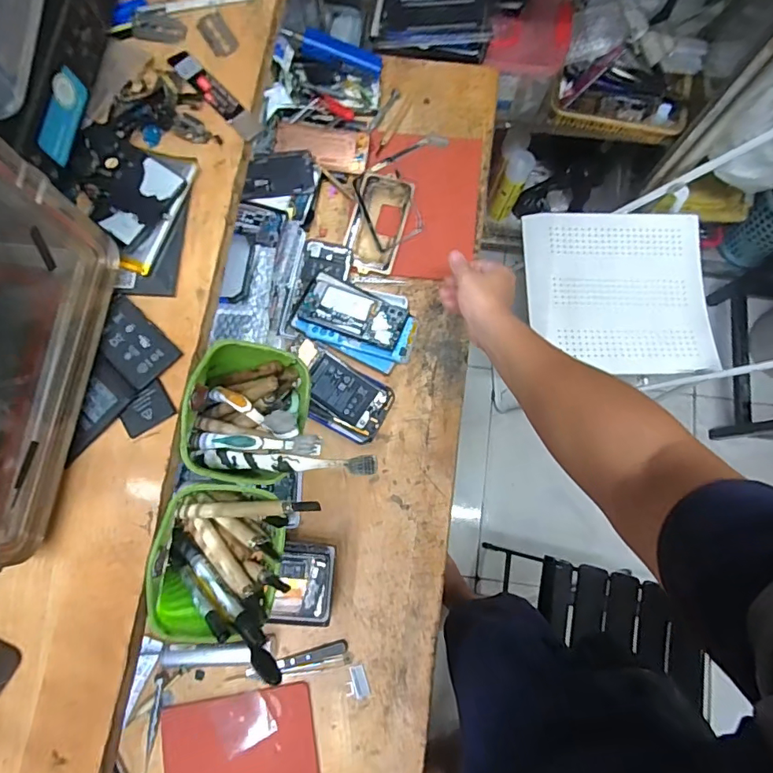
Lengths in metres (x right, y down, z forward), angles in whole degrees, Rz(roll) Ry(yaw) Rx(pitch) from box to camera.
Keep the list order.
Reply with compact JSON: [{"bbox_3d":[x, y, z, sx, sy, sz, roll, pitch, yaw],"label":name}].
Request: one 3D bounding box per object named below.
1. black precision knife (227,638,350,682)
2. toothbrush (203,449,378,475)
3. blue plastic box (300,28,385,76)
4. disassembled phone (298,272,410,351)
[{"bbox_3d":[-0.134,0.377,0.664,0.164,0.008,0.018,-13,79,-3],"label":"black precision knife"},{"bbox_3d":[-0.077,0.057,0.366,0.150,0.010,0.015,-1,78,21],"label":"toothbrush"},{"bbox_3d":[-0.071,-0.545,0.794,0.131,0.028,0.031,8,78,-20],"label":"blue plastic box"},{"bbox_3d":[-0.049,-0.114,0.728,0.161,0.015,0.082,19,75,8],"label":"disassembled phone"}]

